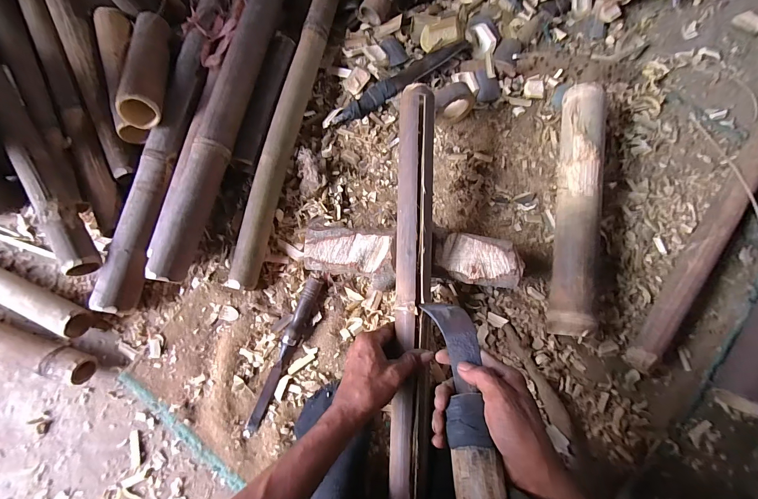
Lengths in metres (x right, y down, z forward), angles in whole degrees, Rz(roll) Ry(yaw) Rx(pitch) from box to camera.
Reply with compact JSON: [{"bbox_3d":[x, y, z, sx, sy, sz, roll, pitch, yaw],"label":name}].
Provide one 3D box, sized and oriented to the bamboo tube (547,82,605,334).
[{"bbox_3d":[0.319,-0.068,0.536,0.066,0.067,0.409,8,79,3],"label":"bamboo tube"}]

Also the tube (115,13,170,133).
[{"bbox_3d":[-0.394,-0.319,0.562,0.053,0.068,0.251,-9,65,-1],"label":"tube"}]

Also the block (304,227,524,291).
[{"bbox_3d":[0.050,0.015,0.530,0.328,0.058,0.093,1,78,1],"label":"block"}]

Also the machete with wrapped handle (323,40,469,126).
[{"bbox_3d":[0.035,-0.298,0.603,0.297,0.028,0.040,-30,80,-5],"label":"machete with wrapped handle"}]

